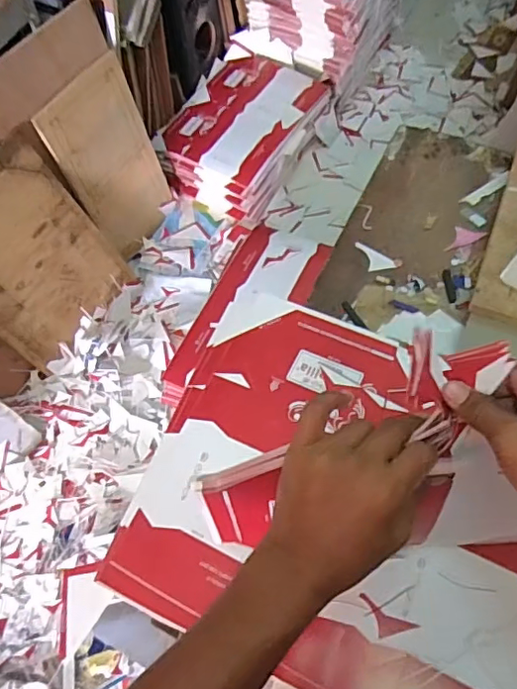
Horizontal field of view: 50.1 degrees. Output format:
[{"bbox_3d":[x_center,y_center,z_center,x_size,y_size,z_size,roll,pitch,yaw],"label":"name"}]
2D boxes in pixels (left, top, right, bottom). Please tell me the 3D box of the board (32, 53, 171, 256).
[{"bbox_3d":[-0.410,-0.517,1.607,0.015,0.511,0.314,20,64,27],"label":"board"}]

